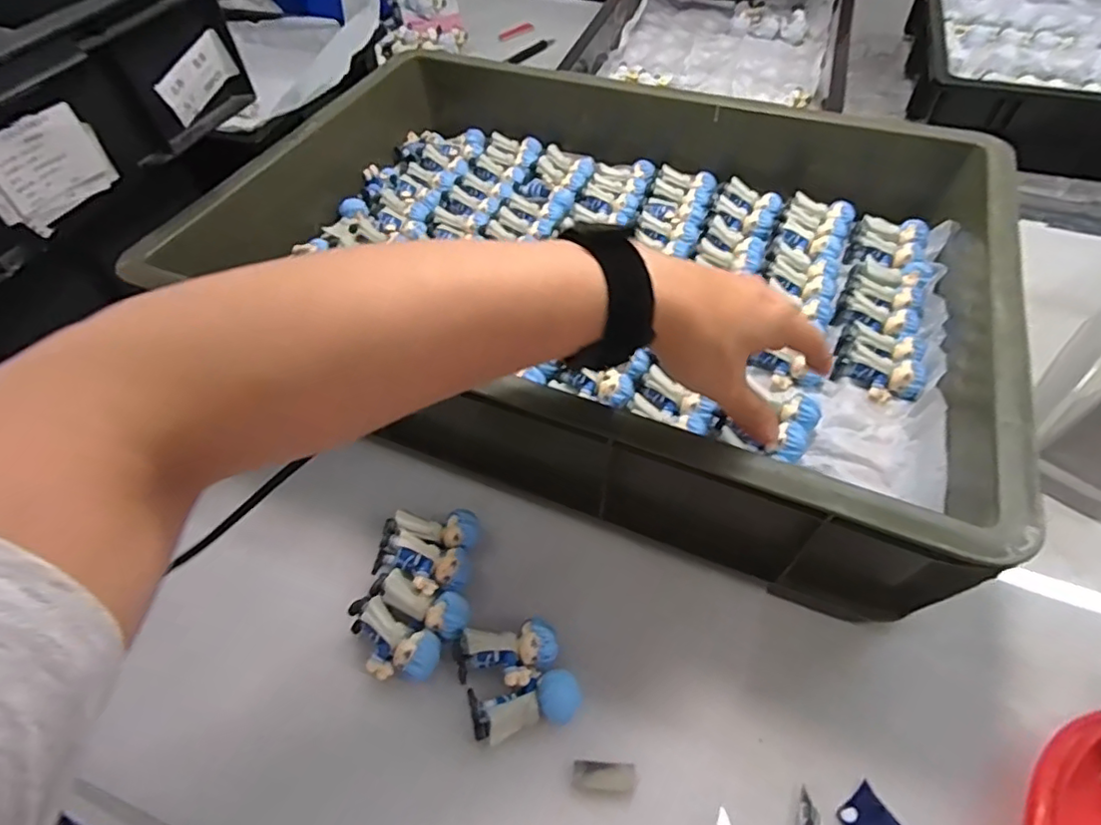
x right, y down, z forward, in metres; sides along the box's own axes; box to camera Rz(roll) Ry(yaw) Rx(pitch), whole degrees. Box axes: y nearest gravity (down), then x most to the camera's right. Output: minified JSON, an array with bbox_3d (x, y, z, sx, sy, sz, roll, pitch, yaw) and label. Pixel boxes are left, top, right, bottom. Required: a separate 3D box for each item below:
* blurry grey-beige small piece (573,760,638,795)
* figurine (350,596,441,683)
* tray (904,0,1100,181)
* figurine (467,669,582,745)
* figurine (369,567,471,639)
[{"bbox_3d":[0.030,0.203,0.323,0.034,0.004,0.014,1,53,4],"label":"blurry grey-beige small piece"},{"bbox_3d":[-0.098,0.144,0.359,0.064,0.024,0.035,25,58,21],"label":"figurine"},{"bbox_3d":[0.632,-0.452,0.732,0.319,0.092,0.443,15,55,14],"label":"tray"},{"bbox_3d":[-0.014,0.170,0.337,0.063,0.020,0.026,-13,53,-6],"label":"figurine"},{"bbox_3d":[-0.081,0.121,0.371,0.063,0.024,0.025,20,57,18],"label":"figurine"}]

